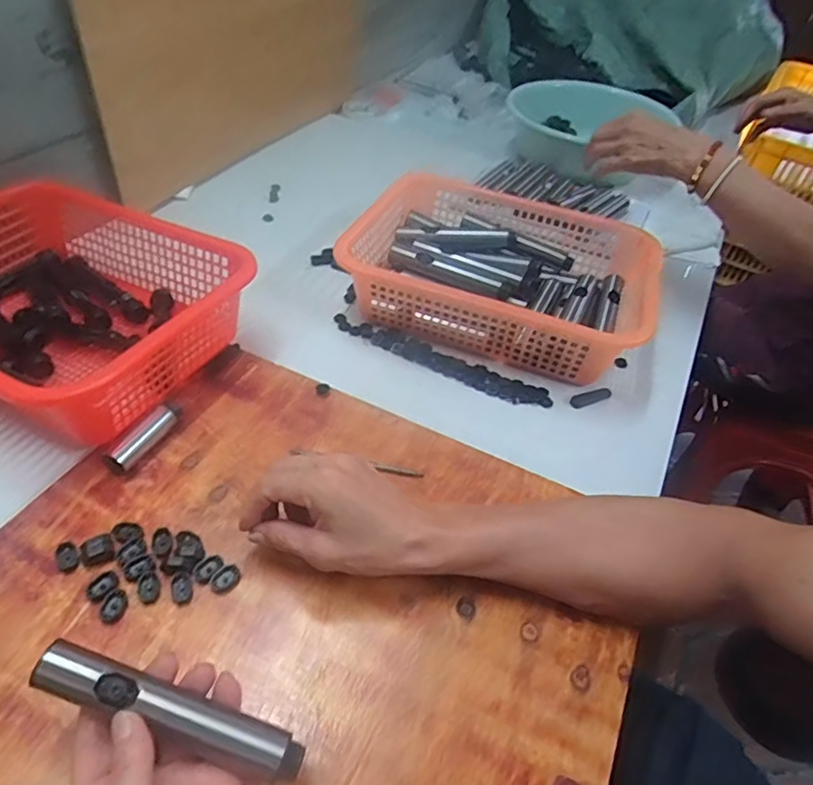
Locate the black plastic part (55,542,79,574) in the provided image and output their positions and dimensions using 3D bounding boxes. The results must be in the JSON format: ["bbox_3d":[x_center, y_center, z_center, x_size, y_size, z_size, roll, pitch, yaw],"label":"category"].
[{"bbox_3d":[-0.247,0.119,0.422,0.015,0.007,0.024,-24,52,-27],"label":"black plastic part"}]

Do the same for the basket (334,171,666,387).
[{"bbox_3d":[0.113,-0.148,0.686,0.322,0.079,0.253,17,46,11],"label":"basket"}]

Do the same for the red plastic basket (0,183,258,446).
[{"bbox_3d":[-0.341,-0.087,0.561,0.312,0.090,0.241,22,47,15],"label":"red plastic basket"}]

